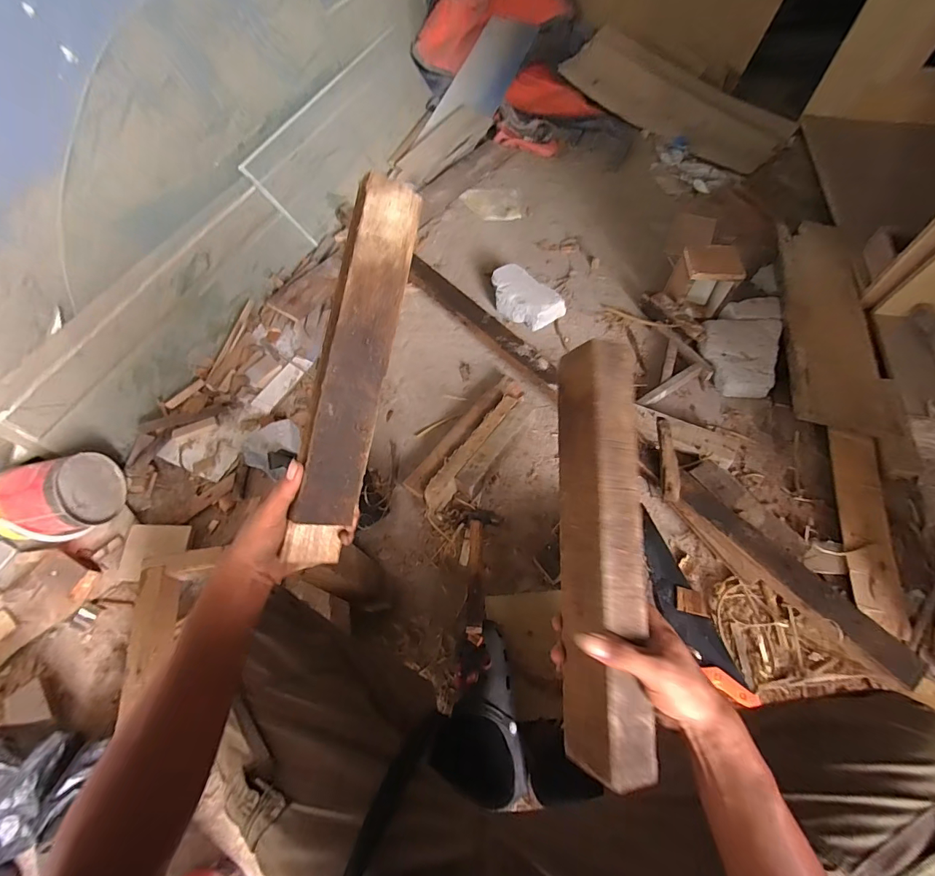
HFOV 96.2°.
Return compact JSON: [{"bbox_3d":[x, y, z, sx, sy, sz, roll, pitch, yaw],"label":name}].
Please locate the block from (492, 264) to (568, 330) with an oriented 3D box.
[{"bbox_3d":[0.154,-0.391,1.167,0.122,0.080,0.204,-39,66,-18],"label":"block"}]

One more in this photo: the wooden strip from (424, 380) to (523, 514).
[{"bbox_3d":[0.024,0.001,0.937,0.050,0.029,0.378,30,66,18],"label":"wooden strip"}]

